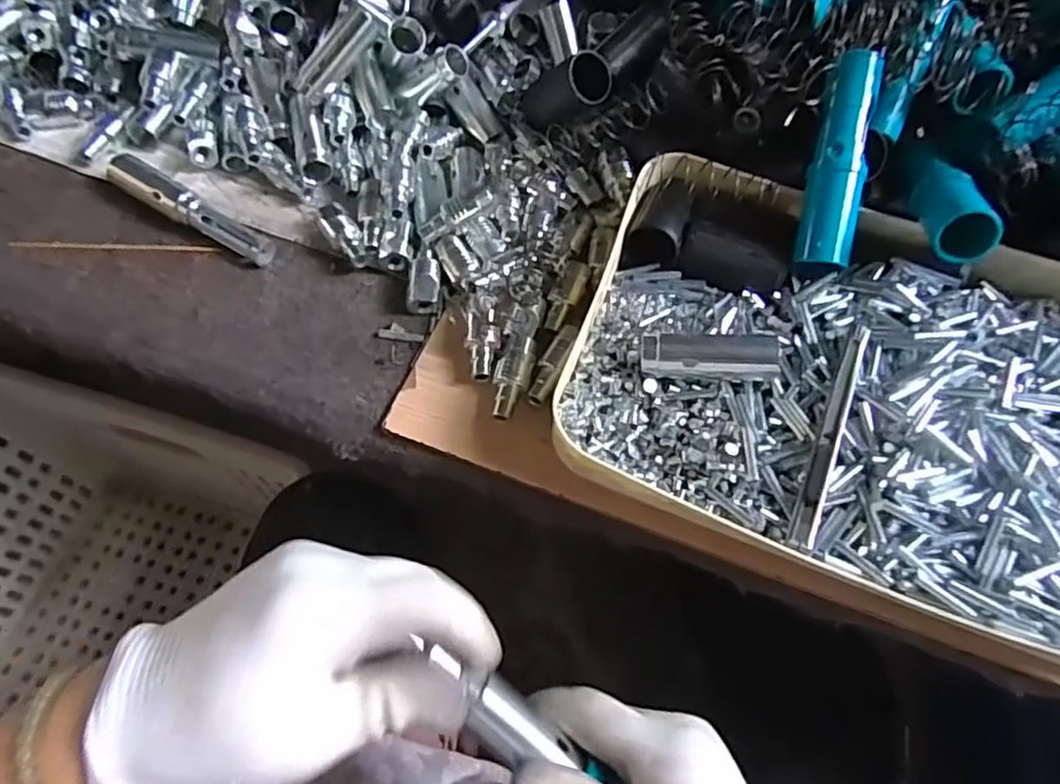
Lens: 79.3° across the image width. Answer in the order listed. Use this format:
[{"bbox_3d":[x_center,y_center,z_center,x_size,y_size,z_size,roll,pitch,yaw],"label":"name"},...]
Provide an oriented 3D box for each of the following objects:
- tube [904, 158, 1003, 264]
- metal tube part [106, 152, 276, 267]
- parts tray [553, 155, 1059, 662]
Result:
[{"bbox_3d":[0.229,-0.106,0.353,0.026,0.029,0.081,9,47,1],"label":"tube"},{"bbox_3d":[-0.226,-0.121,0.423,0.126,0.024,0.023,29,65,12],"label":"metal tube part"},{"bbox_3d":[0.189,-0.004,0.350,0.322,0.052,0.223,20,63,7],"label":"parts tray"}]

